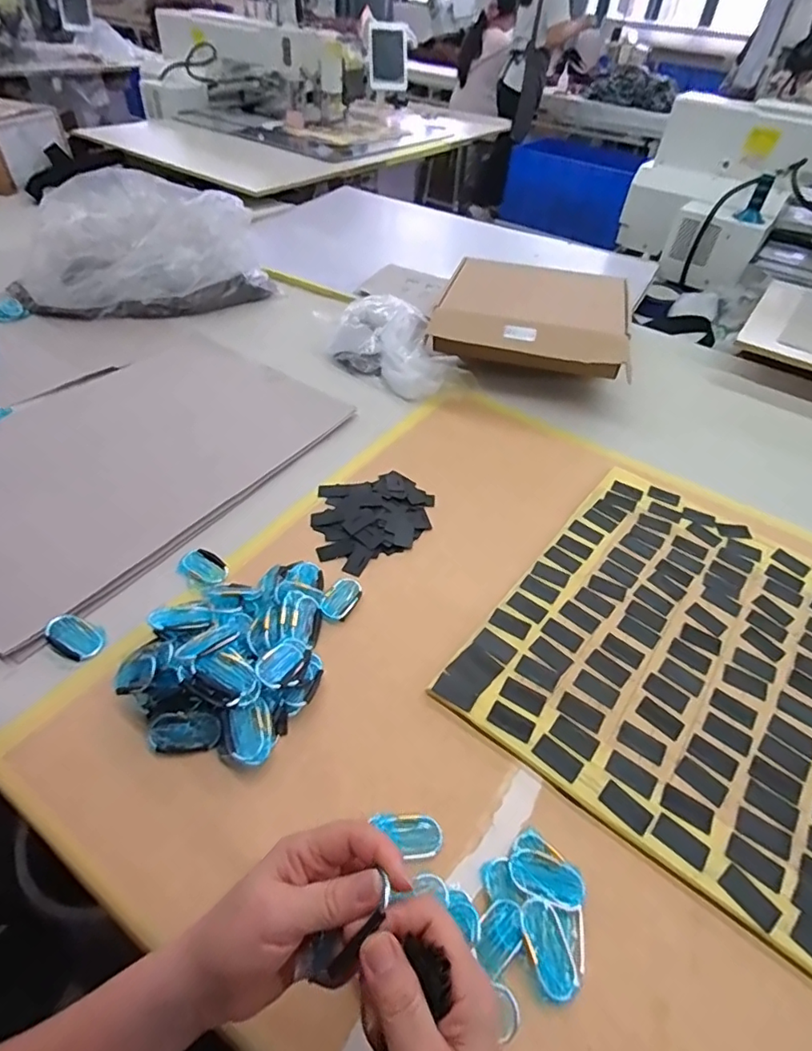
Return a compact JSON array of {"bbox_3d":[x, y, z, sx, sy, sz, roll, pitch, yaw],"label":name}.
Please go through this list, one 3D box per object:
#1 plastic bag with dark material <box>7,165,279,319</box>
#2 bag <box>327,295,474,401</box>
[{"bbox_3d":[-0.519,-0.544,1.054,0.443,0.169,0.324,-16,50,-21],"label":"plastic bag with dark material"},{"bbox_3d":[-0.005,-0.304,0.940,0.269,0.088,0.143,33,51,25],"label":"bag"}]

